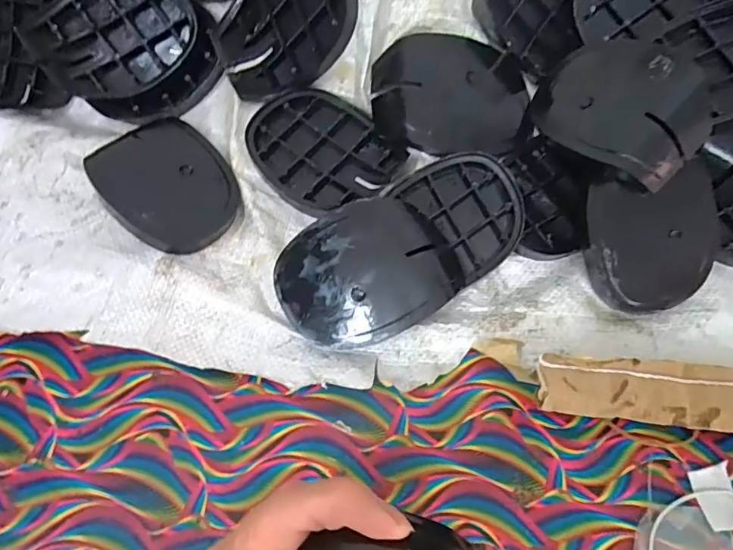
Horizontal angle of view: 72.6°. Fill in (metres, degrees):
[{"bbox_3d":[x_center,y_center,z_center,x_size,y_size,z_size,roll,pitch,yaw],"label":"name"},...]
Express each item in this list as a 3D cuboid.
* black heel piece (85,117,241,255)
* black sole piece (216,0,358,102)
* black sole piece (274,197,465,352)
[{"bbox_3d":[-0.142,-0.067,0.365,0.098,0.014,0.089,48,55,1],"label":"black heel piece"},{"bbox_3d":[-0.062,-0.190,0.373,0.089,0.117,0.018,54,30,0],"label":"black sole piece"},{"bbox_3d":[0.002,-0.001,0.333,0.118,0.042,0.086,-21,69,-10],"label":"black sole piece"}]

